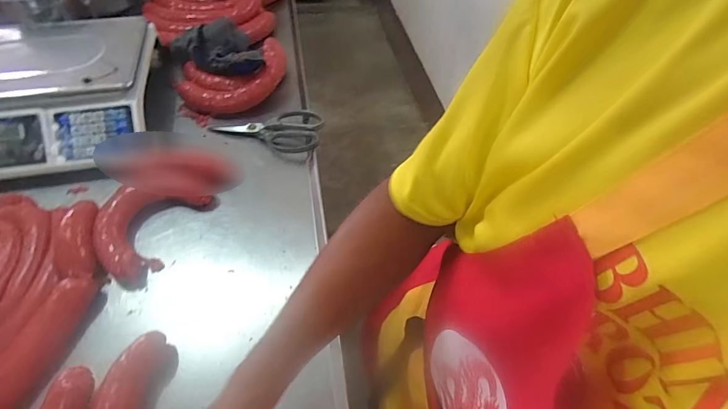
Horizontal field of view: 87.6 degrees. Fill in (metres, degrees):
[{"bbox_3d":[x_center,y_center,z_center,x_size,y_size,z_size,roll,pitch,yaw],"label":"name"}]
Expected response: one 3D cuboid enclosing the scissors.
[{"bbox_3d":[-0.173,-0.134,0.673,0.193,0.029,0.099,4,52,-2],"label":"scissors"}]

